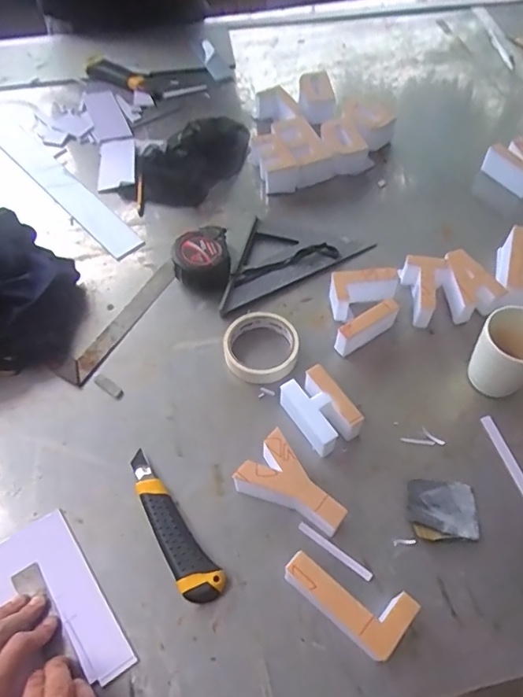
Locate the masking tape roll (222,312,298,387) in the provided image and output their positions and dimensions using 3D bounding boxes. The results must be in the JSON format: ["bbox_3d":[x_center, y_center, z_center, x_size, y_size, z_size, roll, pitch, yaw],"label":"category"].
[{"bbox_3d":[-0.001,-0.002,0.644,0.088,0.025,0.099,-7,58,-2],"label":"masking tape roll"}]

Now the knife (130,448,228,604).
[{"bbox_3d":[-0.097,0.179,0.533,0.040,0.018,0.167,-34,63,-18],"label":"knife"}]

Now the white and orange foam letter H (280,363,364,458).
[{"bbox_3d":[0.064,0.070,0.587,0.061,0.042,0.086,-33,63,-17],"label":"white and orange foam letter H"}]

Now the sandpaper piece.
[{"bbox_3d":[0.187,0.167,0.541,0.068,0.006,0.059,1,58,3],"label":"sandpaper piece"}]

